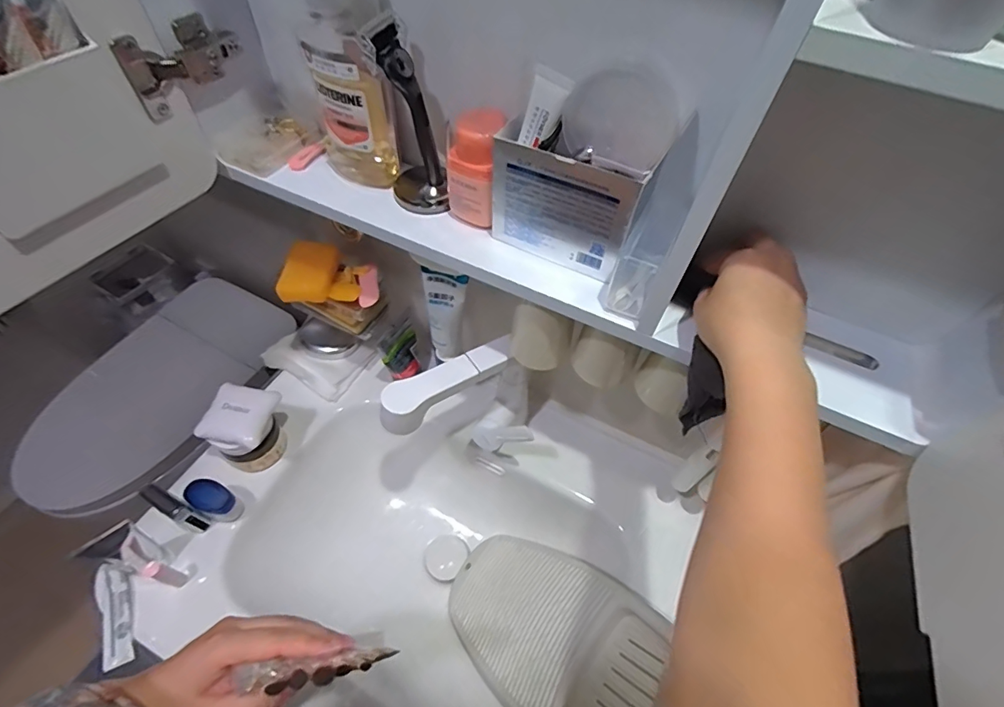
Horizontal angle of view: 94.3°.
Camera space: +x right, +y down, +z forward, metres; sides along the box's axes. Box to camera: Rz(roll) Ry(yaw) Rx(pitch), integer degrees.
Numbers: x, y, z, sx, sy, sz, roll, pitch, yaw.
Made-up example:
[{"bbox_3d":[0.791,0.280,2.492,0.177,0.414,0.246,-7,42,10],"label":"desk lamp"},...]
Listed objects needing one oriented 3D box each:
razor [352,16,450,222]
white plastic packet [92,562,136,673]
[{"bbox_3d":[-0.083,-0.200,0.415,0.057,0.156,0.074,-16,57,-14],"label":"razor"},{"bbox_3d":[-0.442,0.297,0.532,0.037,0.010,0.110,-17,70,-15],"label":"white plastic packet"}]

